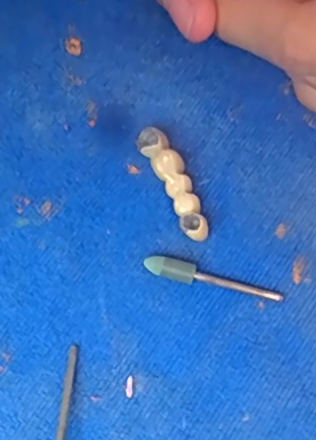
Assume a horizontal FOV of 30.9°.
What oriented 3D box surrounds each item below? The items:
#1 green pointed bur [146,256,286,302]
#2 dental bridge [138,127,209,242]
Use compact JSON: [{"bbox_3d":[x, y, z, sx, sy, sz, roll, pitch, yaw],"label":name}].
[{"bbox_3d":[0.016,0.018,0.166,0.040,0.007,0.006,16,74,2],"label":"green pointed bur"},{"bbox_3d":[0.005,-0.011,0.173,0.009,0.009,0.038,-25,76,-9],"label":"dental bridge"}]

